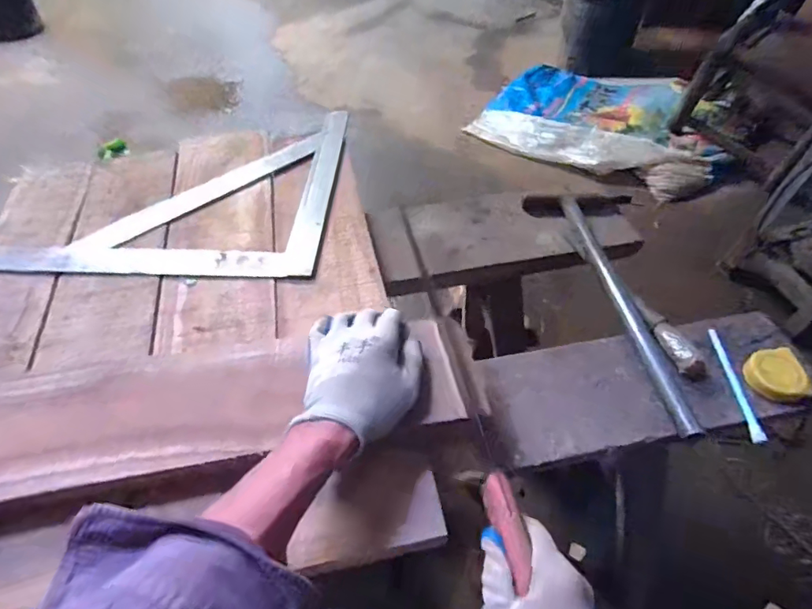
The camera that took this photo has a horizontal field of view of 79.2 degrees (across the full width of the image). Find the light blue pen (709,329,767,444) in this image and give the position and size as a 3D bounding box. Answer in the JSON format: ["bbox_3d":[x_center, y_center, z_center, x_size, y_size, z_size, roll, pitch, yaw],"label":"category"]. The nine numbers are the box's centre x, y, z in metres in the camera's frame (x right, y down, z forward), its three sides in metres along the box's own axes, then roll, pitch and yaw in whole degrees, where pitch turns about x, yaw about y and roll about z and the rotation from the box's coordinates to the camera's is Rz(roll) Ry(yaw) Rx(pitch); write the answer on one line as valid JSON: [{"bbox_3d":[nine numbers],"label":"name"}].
[{"bbox_3d":[0.363,0.085,0.540,0.015,0.011,0.145,3,51,5],"label":"light blue pen"}]

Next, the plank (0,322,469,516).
[{"bbox_3d":[-0.276,0.108,0.466,0.636,0.038,0.156,-8,51,-3],"label":"plank"}]

